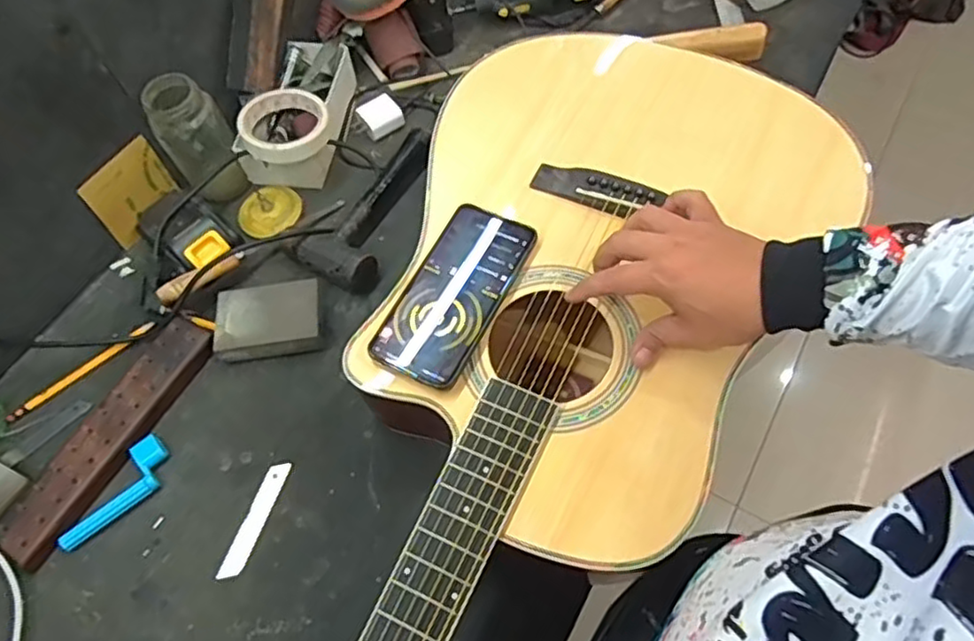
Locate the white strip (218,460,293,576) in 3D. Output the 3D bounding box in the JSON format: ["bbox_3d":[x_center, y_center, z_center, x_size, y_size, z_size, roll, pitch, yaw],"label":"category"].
[{"bbox_3d":[-0.205,0.176,0.582,0.022,0.007,0.104,15,64,12],"label":"white strip"}]

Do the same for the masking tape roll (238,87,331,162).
[{"bbox_3d":[-0.217,-0.211,0.704,0.096,0.024,0.089,-2,62,3],"label":"masking tape roll"}]

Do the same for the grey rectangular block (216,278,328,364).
[{"bbox_3d":[-0.217,-0.001,0.654,0.103,0.031,0.073,-9,62,-1],"label":"grey rectangular block"}]

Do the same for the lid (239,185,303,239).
[{"bbox_3d":[-0.239,-0.123,0.732,0.072,0.019,0.071,33,69,19],"label":"lid"}]

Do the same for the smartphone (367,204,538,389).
[{"bbox_3d":[-0.025,-0.026,0.536,0.076,0.007,0.162,23,66,16],"label":"smartphone"}]

